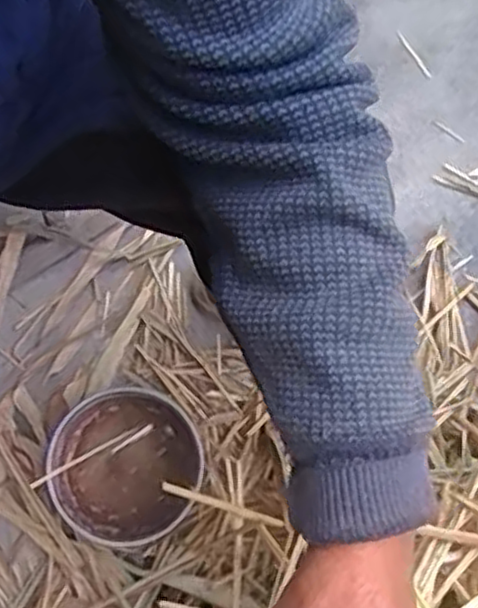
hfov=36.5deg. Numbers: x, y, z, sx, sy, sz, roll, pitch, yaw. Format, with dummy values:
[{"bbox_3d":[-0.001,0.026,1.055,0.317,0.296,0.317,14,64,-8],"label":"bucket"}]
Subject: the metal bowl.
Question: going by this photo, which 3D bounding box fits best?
[{"bbox_3d":[-0.124,0.177,0.795,0.165,0.080,0.162,1,71,-2],"label":"metal bowl"}]

